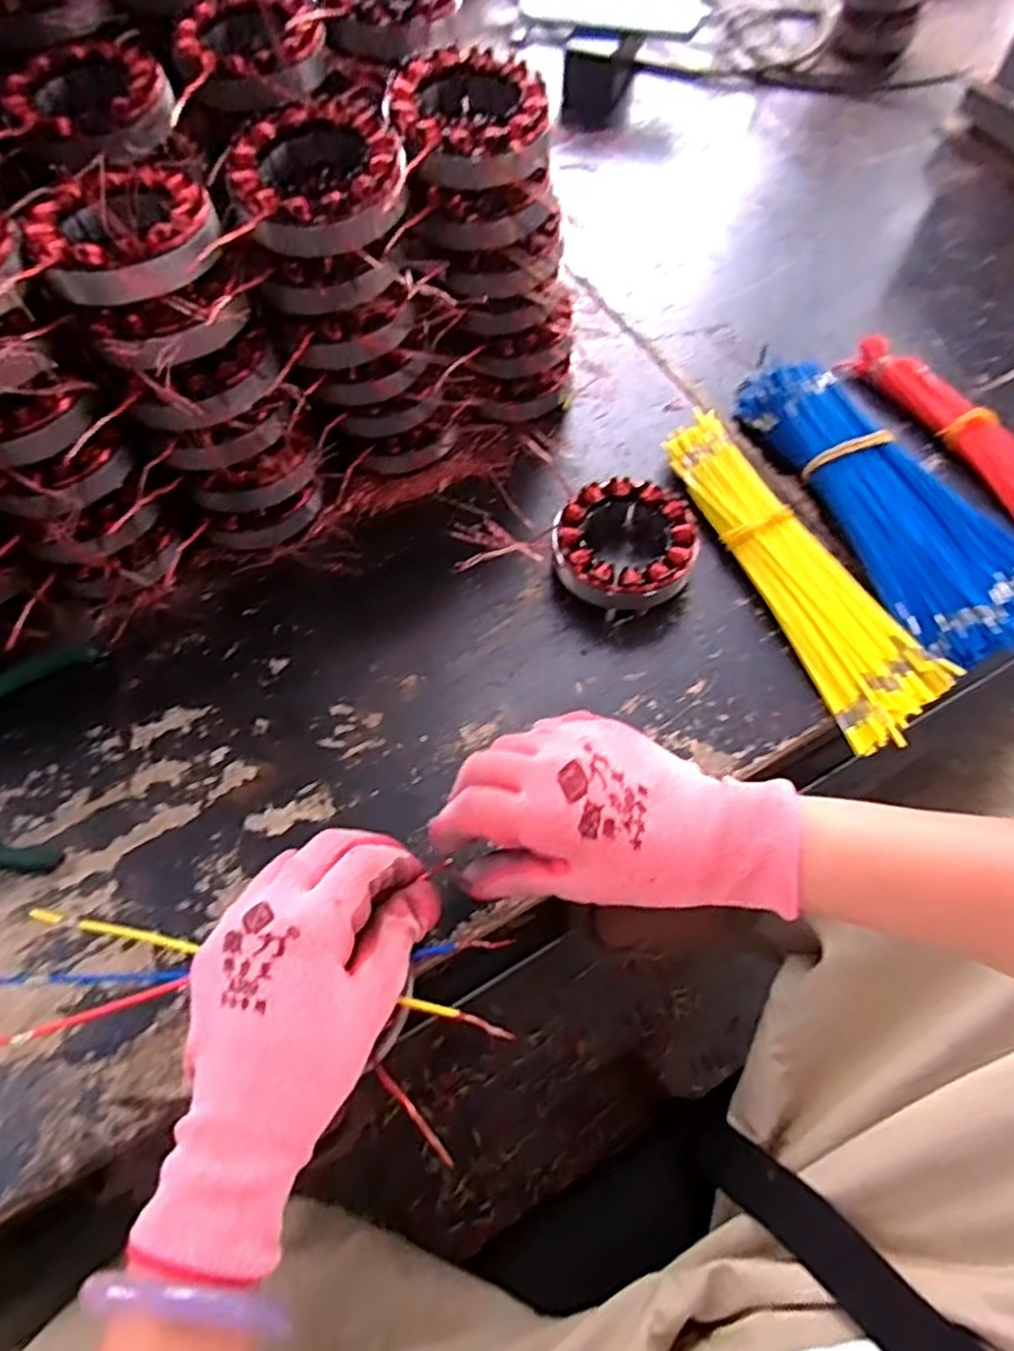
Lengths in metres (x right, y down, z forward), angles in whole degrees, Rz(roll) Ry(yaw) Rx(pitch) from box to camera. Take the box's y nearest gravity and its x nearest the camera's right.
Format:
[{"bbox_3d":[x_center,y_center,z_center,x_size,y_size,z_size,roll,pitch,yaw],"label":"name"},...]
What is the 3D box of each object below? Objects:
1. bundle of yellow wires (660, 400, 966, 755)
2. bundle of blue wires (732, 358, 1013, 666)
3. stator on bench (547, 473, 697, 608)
[{"bbox_3d":[0.183,-0.071,0.464,0.067,0.025,0.243,-19,64,-12],"label":"bundle of yellow wires"},{"bbox_3d":[0.253,-0.120,0.483,0.097,0.032,0.243,-19,64,-12],"label":"bundle of blue wires"},{"bbox_3d":[0.075,-0.082,0.467,0.091,0.033,0.085,1,62,-2],"label":"stator on bench"}]

